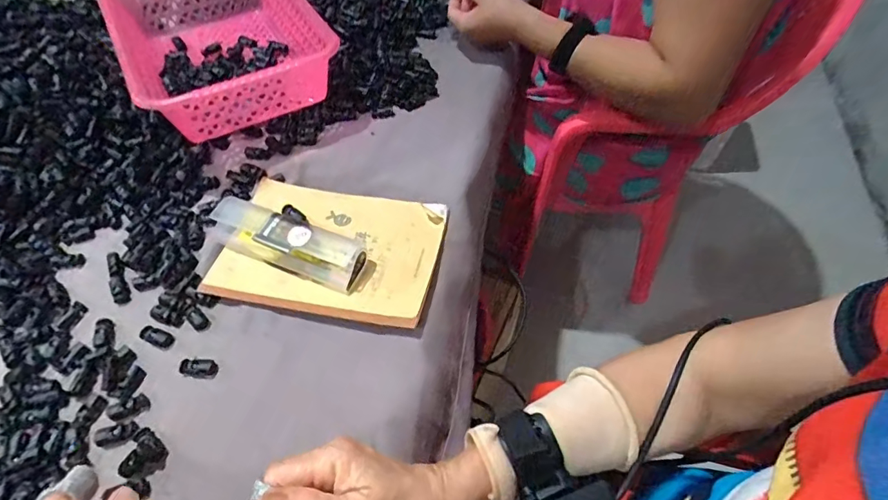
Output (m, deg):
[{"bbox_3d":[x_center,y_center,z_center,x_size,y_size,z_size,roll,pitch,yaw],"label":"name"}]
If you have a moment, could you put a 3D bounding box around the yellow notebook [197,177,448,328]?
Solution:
[{"bbox_3d":[-0.113,0.000,0.465,0.209,0.023,0.141,10,54,8],"label":"yellow notebook"}]

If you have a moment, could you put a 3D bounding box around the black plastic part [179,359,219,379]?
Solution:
[{"bbox_3d":[-0.210,0.101,0.398,0.031,0.005,0.015,4,53,4],"label":"black plastic part"}]

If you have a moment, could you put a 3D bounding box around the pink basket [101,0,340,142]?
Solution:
[{"bbox_3d":[-0.275,-0.251,0.587,0.215,0.100,0.294,-25,57,-17],"label":"pink basket"}]

